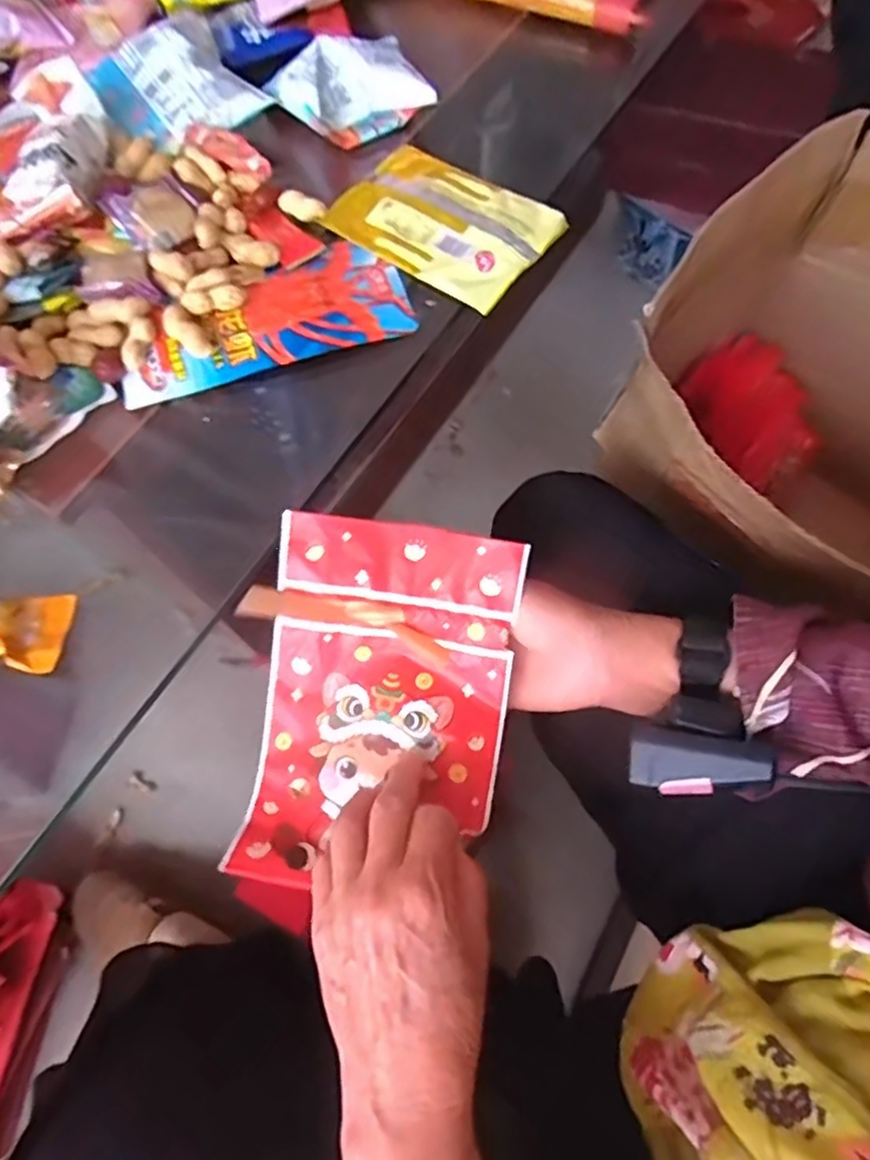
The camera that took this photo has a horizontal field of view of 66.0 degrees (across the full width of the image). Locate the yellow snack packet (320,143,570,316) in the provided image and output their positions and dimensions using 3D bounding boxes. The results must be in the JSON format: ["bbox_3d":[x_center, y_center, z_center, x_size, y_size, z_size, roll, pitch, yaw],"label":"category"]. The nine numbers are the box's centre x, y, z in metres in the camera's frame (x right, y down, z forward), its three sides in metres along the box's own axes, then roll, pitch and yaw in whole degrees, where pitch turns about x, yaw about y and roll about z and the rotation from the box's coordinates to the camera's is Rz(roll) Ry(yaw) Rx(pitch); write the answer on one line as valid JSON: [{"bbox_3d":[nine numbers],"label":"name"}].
[{"bbox_3d":[0.006,-0.255,0.472,0.145,0.012,0.099,36,73,17],"label":"yellow snack packet"}]

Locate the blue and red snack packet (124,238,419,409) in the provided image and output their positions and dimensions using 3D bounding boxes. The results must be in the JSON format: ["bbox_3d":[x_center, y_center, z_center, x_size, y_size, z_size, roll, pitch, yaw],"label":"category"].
[{"bbox_3d":[-0.114,-0.180,0.443,0.190,0.007,0.084,-17,67,-4],"label":"blue and red snack packet"}]

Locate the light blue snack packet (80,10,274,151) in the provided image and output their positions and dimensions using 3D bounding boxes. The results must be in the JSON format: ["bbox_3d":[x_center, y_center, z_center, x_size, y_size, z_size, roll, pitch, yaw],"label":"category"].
[{"bbox_3d":[-0.194,-0.374,0.496,0.102,0.034,0.106,-36,69,-12],"label":"light blue snack packet"}]

